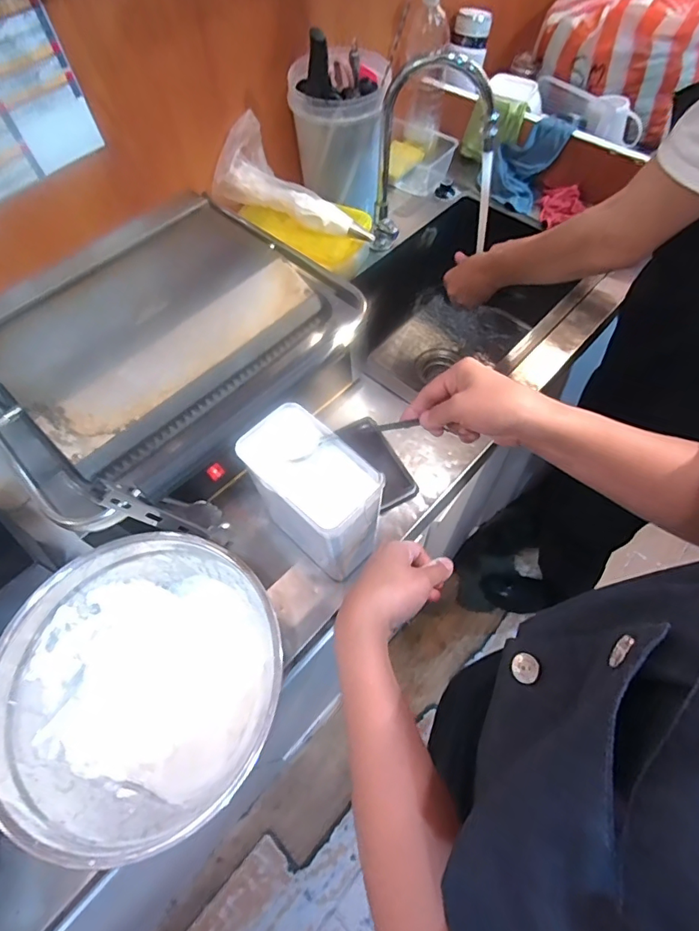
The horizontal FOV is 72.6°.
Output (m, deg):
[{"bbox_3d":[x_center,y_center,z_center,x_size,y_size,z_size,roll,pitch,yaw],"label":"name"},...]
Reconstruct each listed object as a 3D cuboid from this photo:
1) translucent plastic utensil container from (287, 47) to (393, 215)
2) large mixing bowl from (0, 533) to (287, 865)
[{"bbox_3d":[-0.013,-0.559,0.806,0.155,0.179,0.143,6,61,6],"label":"translucent plastic utensil container"},{"bbox_3d":[-0.194,0.208,0.458,0.229,0.120,0.249,-2,60,2],"label":"large mixing bowl"}]

